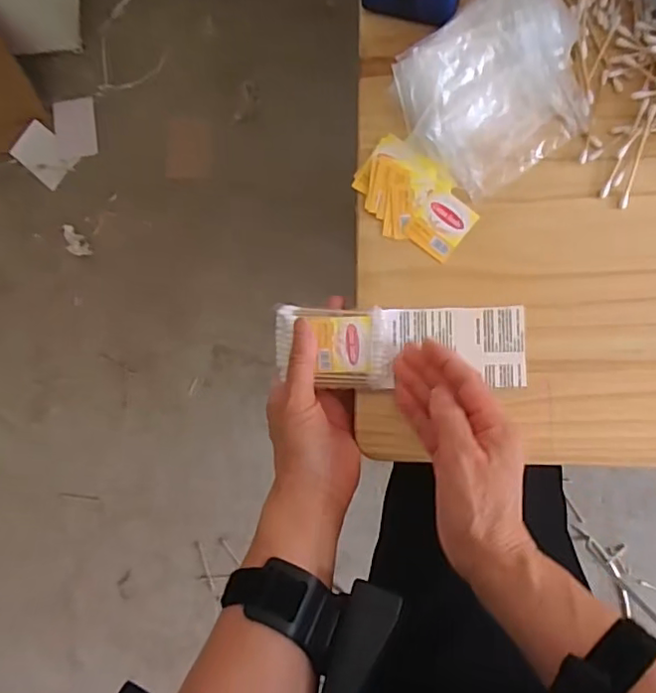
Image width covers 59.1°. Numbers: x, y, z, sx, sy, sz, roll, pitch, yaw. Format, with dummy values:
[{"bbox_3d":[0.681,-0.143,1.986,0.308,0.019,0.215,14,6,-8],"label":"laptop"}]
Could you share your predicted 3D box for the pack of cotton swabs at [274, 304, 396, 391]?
[{"bbox_3d":[0.006,0.001,0.418,0.082,0.021,0.057,1,86,9],"label":"pack of cotton swabs"}]

